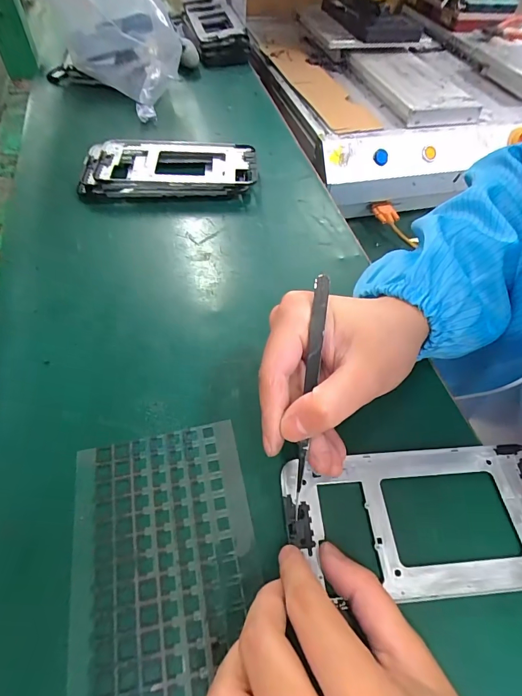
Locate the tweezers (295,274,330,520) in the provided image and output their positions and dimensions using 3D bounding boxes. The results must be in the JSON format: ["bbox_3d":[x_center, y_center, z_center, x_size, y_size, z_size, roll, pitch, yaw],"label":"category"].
[{"bbox_3d":[0.027,0.026,0.211,0.007,0.018,0.131,6,100,3],"label":"tweezers"}]

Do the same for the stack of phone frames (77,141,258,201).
[{"bbox_3d":[-0.093,-0.183,0.395,0.173,0.023,0.077,-3,55,-4],"label":"stack of phone frames"}]

